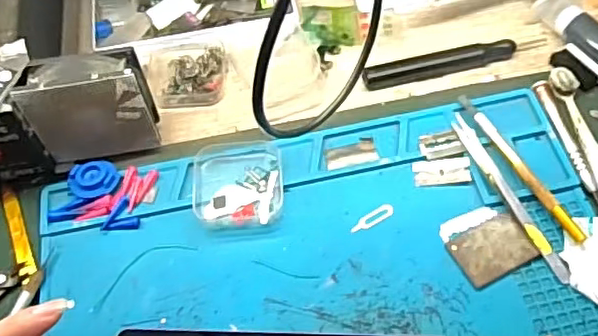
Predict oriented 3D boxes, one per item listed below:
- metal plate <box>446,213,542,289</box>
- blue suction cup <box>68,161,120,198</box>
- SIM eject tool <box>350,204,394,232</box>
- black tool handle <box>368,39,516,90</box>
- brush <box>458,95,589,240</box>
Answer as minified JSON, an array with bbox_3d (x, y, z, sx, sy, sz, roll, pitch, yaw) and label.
[{"bbox_3d":[0.129,0.054,0.401,0.051,0.004,0.035,-28,63,-8],"label":"metal plate"},{"bbox_3d":[-0.150,0.007,0.440,0.036,0.006,0.031,-10,58,-2],"label":"blue suction cup"},{"bbox_3d":[0.051,0.035,0.418,0.034,0.004,0.010,-30,73,-14],"label":"SIM eject tool"},{"bbox_3d":[0.112,-0.083,0.482,0.124,0.015,0.016,-13,58,-4],"label":"black tool handle"},{"bbox_3d":[0.154,-0.003,0.426,0.012,0.011,0.134,-23,60,-10],"label":"brush"}]

